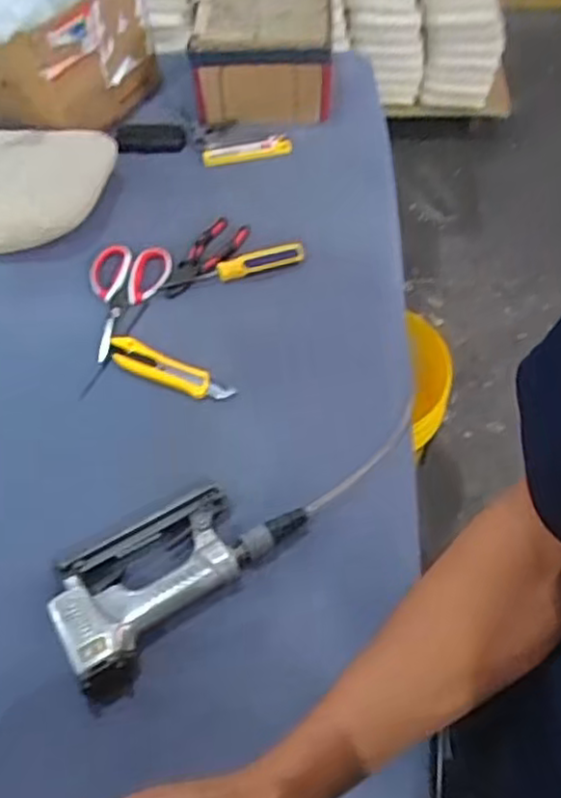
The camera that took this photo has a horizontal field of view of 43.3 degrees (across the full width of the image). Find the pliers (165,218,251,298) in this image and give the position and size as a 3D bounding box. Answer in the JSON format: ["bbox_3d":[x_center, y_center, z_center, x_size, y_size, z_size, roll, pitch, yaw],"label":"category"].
[{"bbox_3d":[-0.102,-0.188,0.939,0.047,0.025,0.155,29,59,22],"label":"pliers"}]

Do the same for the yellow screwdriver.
[{"bbox_3d":[-0.059,-0.170,0.920,0.186,0.026,0.029,-15,54,-9],"label":"yellow screwdriver"}]

